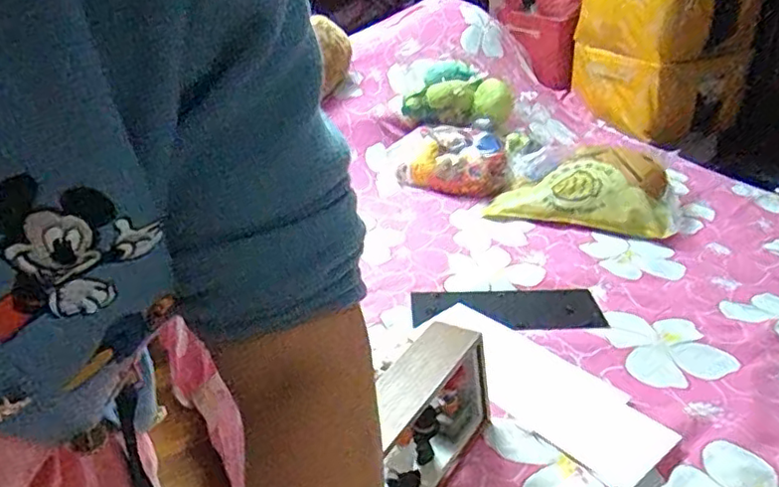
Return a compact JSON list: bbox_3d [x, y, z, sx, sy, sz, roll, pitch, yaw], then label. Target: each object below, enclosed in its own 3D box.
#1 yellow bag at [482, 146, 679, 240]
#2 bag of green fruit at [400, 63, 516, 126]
[{"bbox_3d":[0.472,-0.134,1.500,0.433,0.137,0.240,9,30,18],"label":"yellow bag"},{"bbox_3d":[0.204,-0.422,1.802,0.301,0.169,0.149,9,30,18],"label":"bag of green fruit"}]

